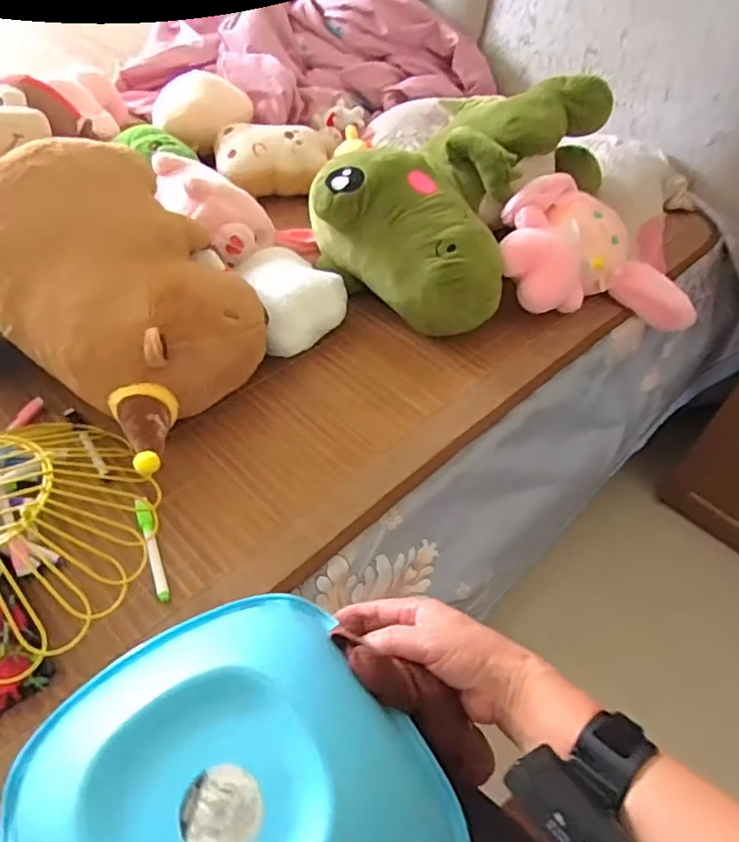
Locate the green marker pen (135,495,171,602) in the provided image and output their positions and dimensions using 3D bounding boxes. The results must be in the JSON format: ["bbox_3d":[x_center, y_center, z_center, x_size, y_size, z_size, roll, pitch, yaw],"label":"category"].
[{"bbox_3d":[-0.202,0.117,0.563,0.013,0.010,0.110,-17,52,-18],"label":"green marker pen"}]

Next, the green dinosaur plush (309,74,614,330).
[{"bbox_3d":[0.126,-0.323,0.830,0.266,0.175,0.403,30,53,20],"label":"green dinosaur plush"}]

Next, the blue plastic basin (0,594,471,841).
[{"bbox_3d":[-0.084,0.239,0.353,0.252,0.116,0.247,-27,56,-25],"label":"blue plastic basin"}]

